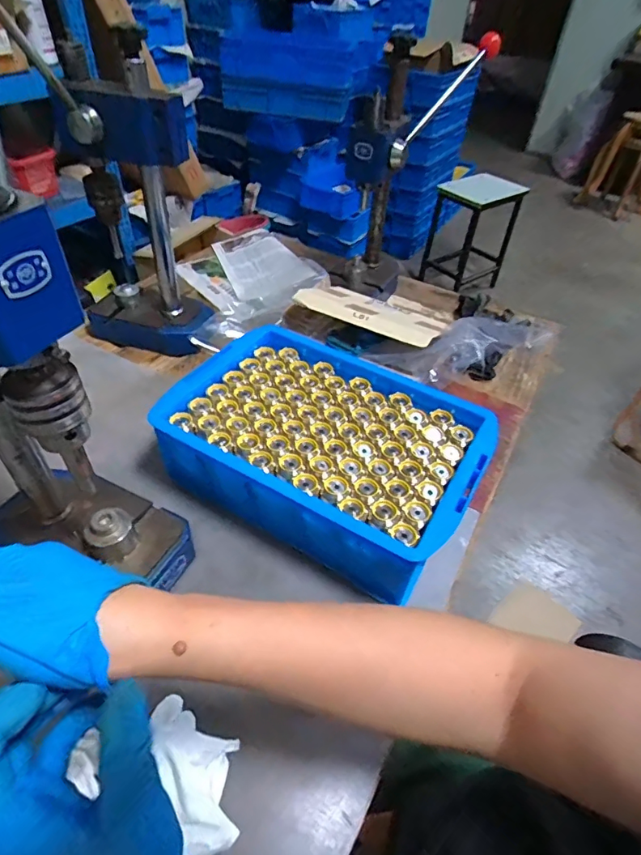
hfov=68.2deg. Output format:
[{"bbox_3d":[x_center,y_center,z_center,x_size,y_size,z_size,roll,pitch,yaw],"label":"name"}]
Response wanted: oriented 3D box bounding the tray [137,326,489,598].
[{"bbox_3d":[0.002,0.025,0.580,0.359,0.100,0.271,26,48,20],"label":"tray"}]

